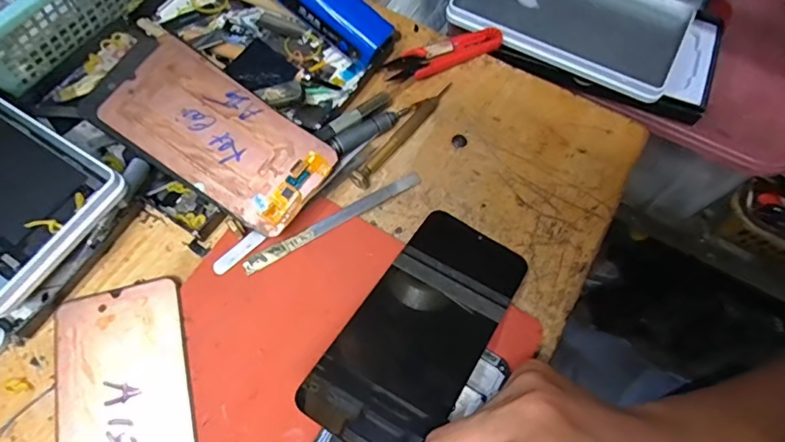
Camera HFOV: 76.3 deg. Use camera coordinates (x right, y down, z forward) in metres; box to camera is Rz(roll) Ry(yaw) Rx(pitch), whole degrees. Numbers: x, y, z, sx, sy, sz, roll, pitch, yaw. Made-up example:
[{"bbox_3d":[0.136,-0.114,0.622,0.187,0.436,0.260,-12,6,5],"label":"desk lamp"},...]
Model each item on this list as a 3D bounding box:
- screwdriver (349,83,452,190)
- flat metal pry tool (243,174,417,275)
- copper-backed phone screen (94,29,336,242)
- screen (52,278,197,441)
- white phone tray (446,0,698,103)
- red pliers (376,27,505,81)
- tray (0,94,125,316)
[{"bbox_3d":[0.009,-0.063,0.351,0.012,0.008,0.106,38,70,13],"label":"screwdriver"},{"bbox_3d":[-0.036,0.000,0.324,0.127,0.006,0.009,-30,71,-14],"label":"flat metal pry tool"},{"bbox_3d":[-0.111,-0.056,0.319,0.147,0.004,0.075,34,76,9],"label":"copper-backed phone screen"},{"bbox_3d":[-0.146,0.109,0.271,0.072,0.004,0.150,-13,68,-8],"label":"screen"},{"bbox_3d":[0.144,-0.170,0.406,0.180,0.020,0.101,30,68,10],"label":"white phone tray"},{"bbox_3d":[0.040,-0.127,0.384,0.096,0.010,0.022,-21,69,-11],"label":"red pliers"},{"bbox_3d":[-0.239,-0.026,0.293,0.151,0.015,0.095,37,66,12],"label":"tray"}]

